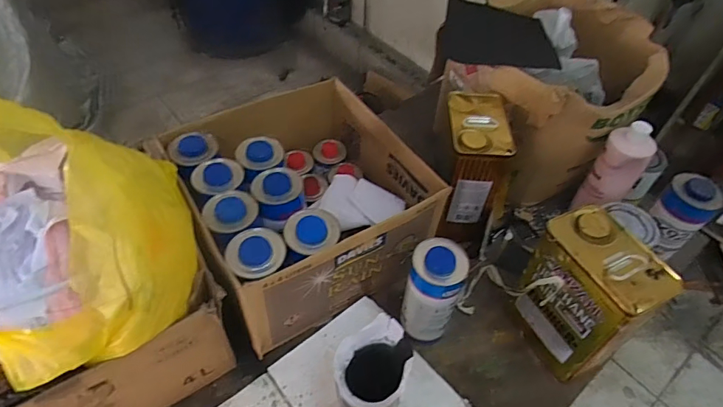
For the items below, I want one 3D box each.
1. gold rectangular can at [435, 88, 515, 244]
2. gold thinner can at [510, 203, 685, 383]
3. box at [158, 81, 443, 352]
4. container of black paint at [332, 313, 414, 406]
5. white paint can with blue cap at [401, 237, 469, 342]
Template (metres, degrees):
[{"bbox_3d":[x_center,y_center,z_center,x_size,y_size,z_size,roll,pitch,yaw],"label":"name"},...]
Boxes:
[{"bbox_3d":[0.203,-0.059,0.865,0.107,0.214,0.177,-1,49,-4],"label":"gold rectangular can"},{"bbox_3d":[0.337,0.143,0.705,0.107,0.240,0.167,-22,54,-21],"label":"gold thinner can"},{"bbox_3d":[-0.107,-0.010,0.823,0.368,0.197,0.380,-24,55,-22],"label":"box"},{"bbox_3d":[0.014,0.255,0.664,0.108,0.128,0.107,2,49,-2],"label":"container of black paint"},{"bbox_3d":[0.110,0.144,0.720,0.087,0.179,0.085,13,50,7],"label":"white paint can with blue cap"}]

